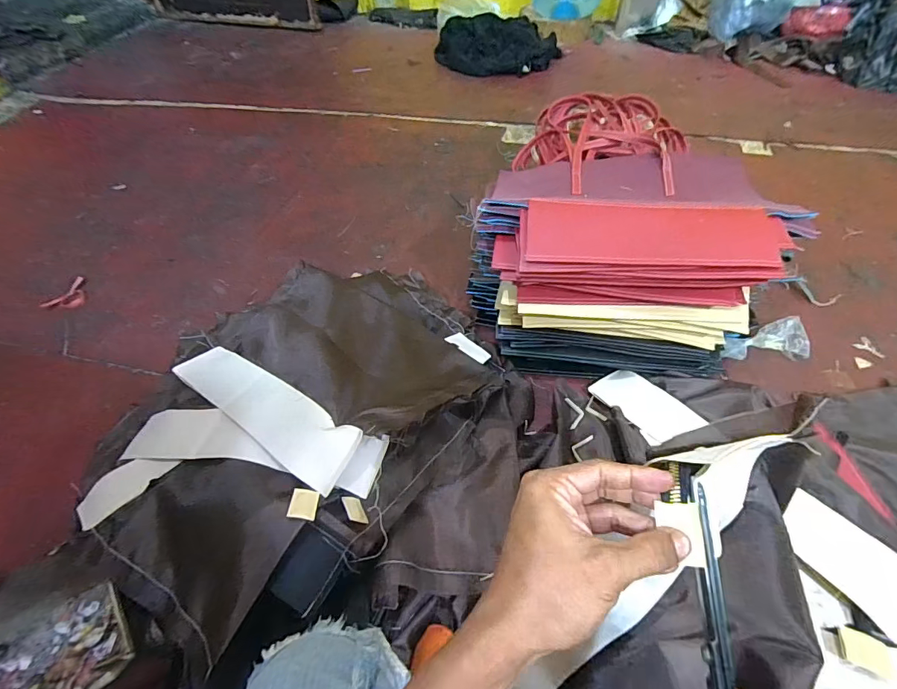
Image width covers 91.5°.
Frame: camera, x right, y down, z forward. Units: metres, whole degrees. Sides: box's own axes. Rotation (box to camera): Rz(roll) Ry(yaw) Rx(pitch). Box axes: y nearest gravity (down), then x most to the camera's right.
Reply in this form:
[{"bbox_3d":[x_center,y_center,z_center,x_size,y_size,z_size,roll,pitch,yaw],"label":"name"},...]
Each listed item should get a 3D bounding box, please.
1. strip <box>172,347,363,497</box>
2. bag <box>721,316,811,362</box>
[{"bbox_3d":[-0.248,0.072,0.560,0.377,0.028,0.070,18,52,39],"label":"strip"},{"bbox_3d":[0.499,-0.003,0.702,0.147,0.035,0.063,-6,51,-3],"label":"bag"}]

